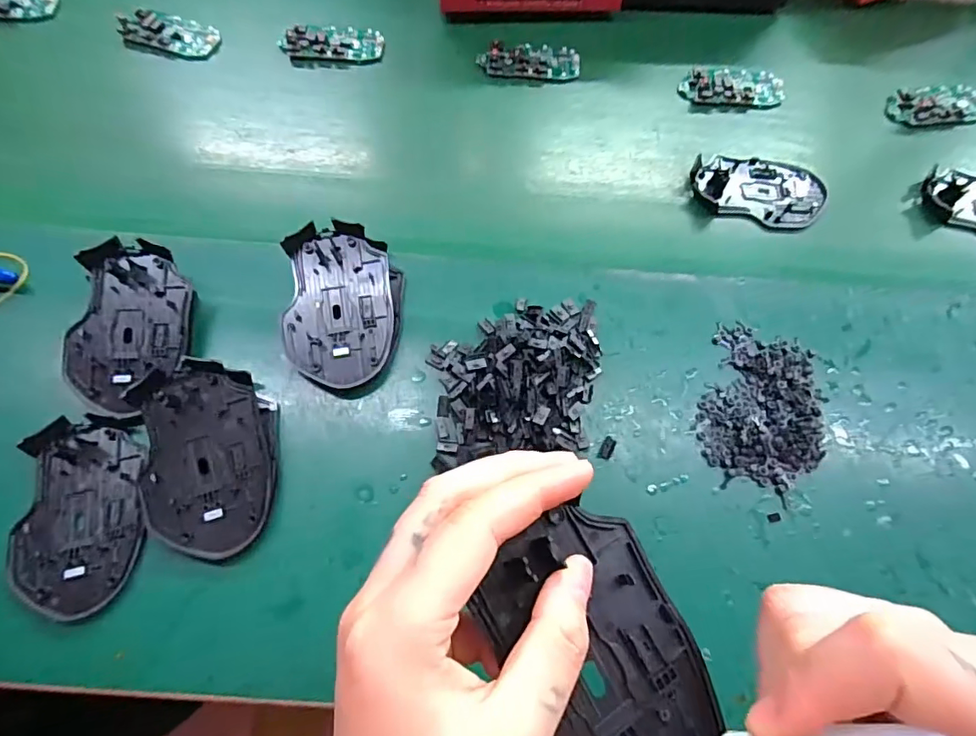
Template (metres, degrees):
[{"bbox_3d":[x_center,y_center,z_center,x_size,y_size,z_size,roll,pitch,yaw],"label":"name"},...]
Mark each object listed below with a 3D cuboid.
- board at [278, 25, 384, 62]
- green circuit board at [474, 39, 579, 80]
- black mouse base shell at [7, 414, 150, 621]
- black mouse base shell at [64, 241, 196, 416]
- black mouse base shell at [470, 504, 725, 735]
[{"bbox_3d":[-0.152,-0.316,0.505,0.096,0.015,0.043,-4,66,-4],"label":"board"},{"bbox_3d":[0.041,-0.298,0.505,0.096,0.014,0.044,-2,65,-3],"label":"green circuit board"},{"bbox_3d":[-0.247,0.088,0.318,0.072,0.019,0.113,-7,66,-6],"label":"black mouse base shell"},{"bbox_3d":[-0.238,-0.028,0.347,0.075,0.012,0.111,-1,80,-9],"label":"black mouse base shell"},{"bbox_3d":[0.039,0.103,0.177,0.066,0.014,0.103,-15,67,-9],"label":"black mouse base shell"}]

